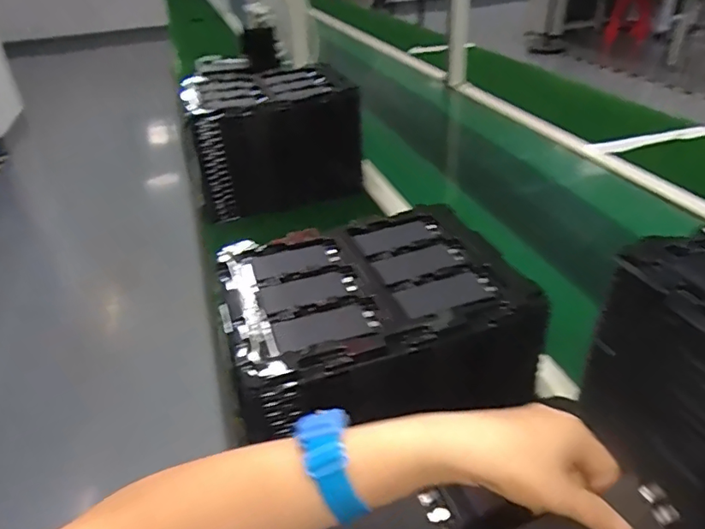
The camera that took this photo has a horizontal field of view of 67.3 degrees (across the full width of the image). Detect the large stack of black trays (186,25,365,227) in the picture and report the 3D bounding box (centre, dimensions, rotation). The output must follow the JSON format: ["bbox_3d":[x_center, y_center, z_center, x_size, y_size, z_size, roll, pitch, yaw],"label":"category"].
[{"bbox_3d":[-0.143,-0.224,0.949,0.270,0.185,0.214,-12,34,-13],"label":"large stack of black trays"}]

